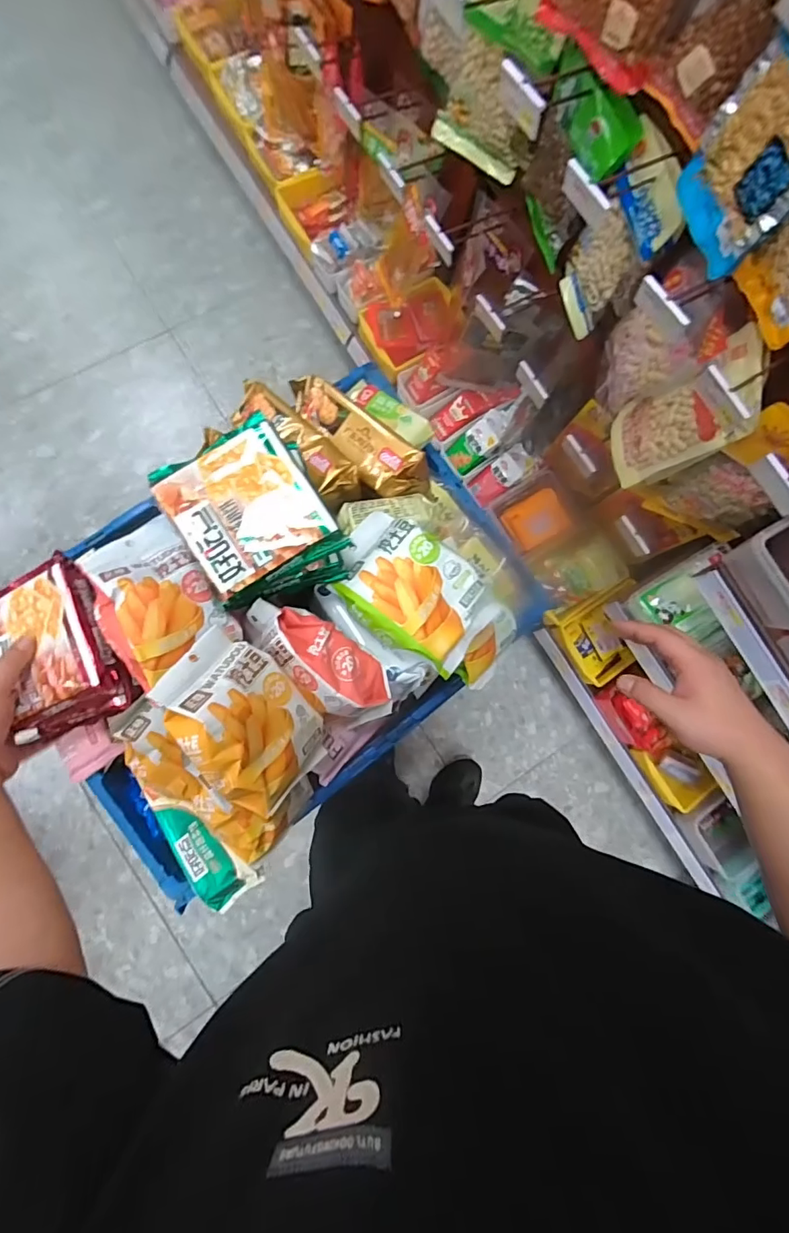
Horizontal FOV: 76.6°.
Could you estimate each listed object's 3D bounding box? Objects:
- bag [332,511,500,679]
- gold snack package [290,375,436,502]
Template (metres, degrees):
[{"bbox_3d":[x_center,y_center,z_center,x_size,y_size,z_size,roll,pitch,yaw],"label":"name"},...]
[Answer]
[{"bbox_3d":[0.017,-0.026,0.501,0.159,0.046,0.111,38,80,-3],"label":"bag"},{"bbox_3d":[-0.043,-0.202,0.561,0.193,0.059,0.071,41,80,-2],"label":"gold snack package"}]

